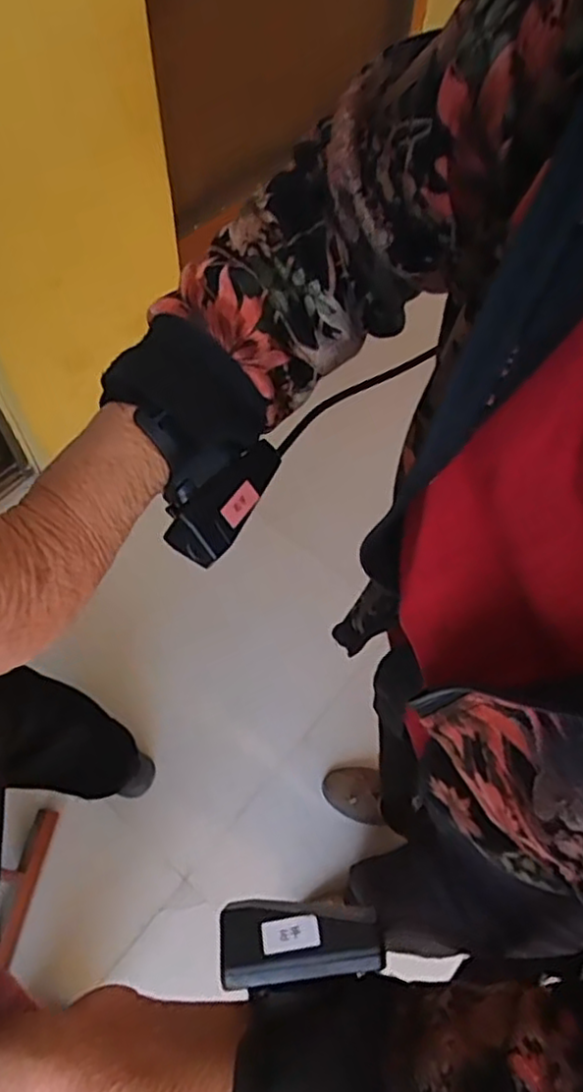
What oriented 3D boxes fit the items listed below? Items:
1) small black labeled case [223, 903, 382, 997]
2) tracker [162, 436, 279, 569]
[{"bbox_3d":[0.004,0.172,0.295,0.068,0.021,0.031,-6,49,6],"label":"small black labeled case"},{"bbox_3d":[-0.034,-0.025,0.356,0.031,0.029,0.068,42,61,-8],"label":"tracker"}]

